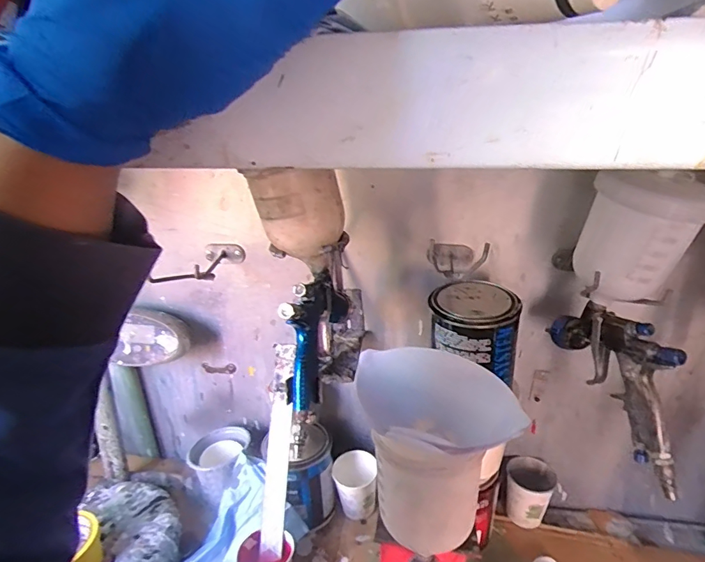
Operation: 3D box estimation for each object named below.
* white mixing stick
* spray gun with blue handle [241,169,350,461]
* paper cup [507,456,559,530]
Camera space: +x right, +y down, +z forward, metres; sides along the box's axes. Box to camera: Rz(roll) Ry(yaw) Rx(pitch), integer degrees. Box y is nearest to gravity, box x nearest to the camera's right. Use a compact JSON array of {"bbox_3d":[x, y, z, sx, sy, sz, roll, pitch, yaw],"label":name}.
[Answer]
[{"bbox_3d":[-0.105,0.269,0.621,0.031,0.209,0.011,6,-8,-11],"label":"white mixing stick"},{"bbox_3d":[-0.064,0.006,0.475,0.086,0.249,0.153,6,24,20],"label":"spray gun with blue handle"},{"bbox_3d":[0.275,0.329,0.692,0.068,0.083,0.072,-2,22,1],"label":"paper cup"}]

